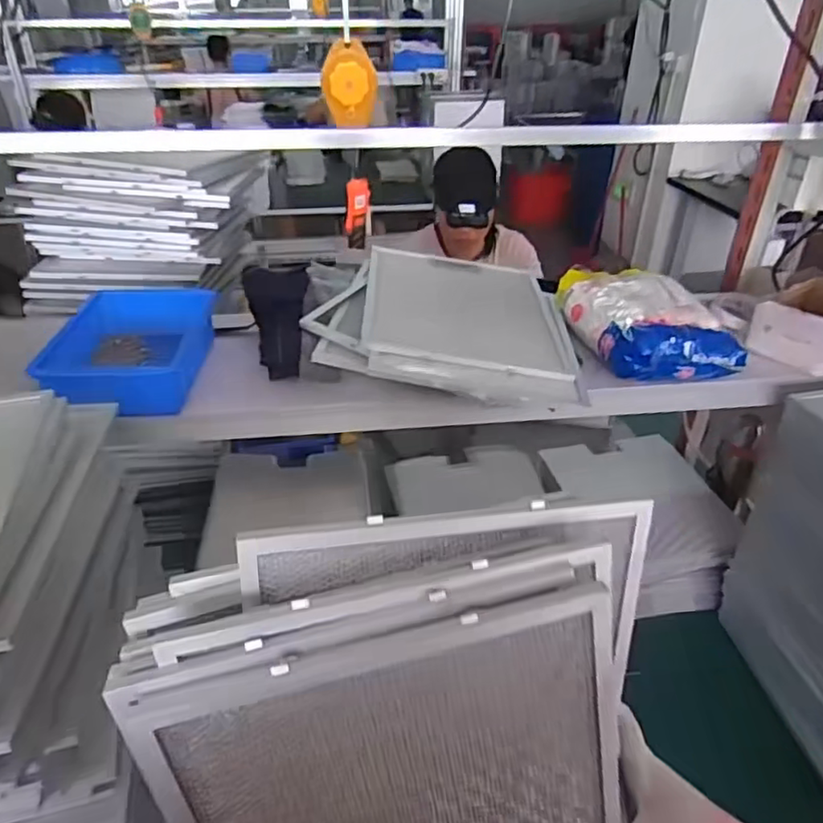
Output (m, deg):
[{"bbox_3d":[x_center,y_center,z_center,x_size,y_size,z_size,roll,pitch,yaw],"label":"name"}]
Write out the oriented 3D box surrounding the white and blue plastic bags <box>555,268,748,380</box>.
[{"bbox_3d":[0.335,-0.140,0.927,0.171,0.075,0.270,-6,34,-9],"label":"white and blue plastic bags"}]

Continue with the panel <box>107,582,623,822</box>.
[{"bbox_3d":[0.002,0.280,0.425,0.285,0.317,0.013,-12,23,-6],"label":"panel"}]

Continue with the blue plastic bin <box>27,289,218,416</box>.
[{"bbox_3d":[-0.377,-0.074,0.859,0.173,0.079,0.255,-2,34,-3],"label":"blue plastic bin"}]

